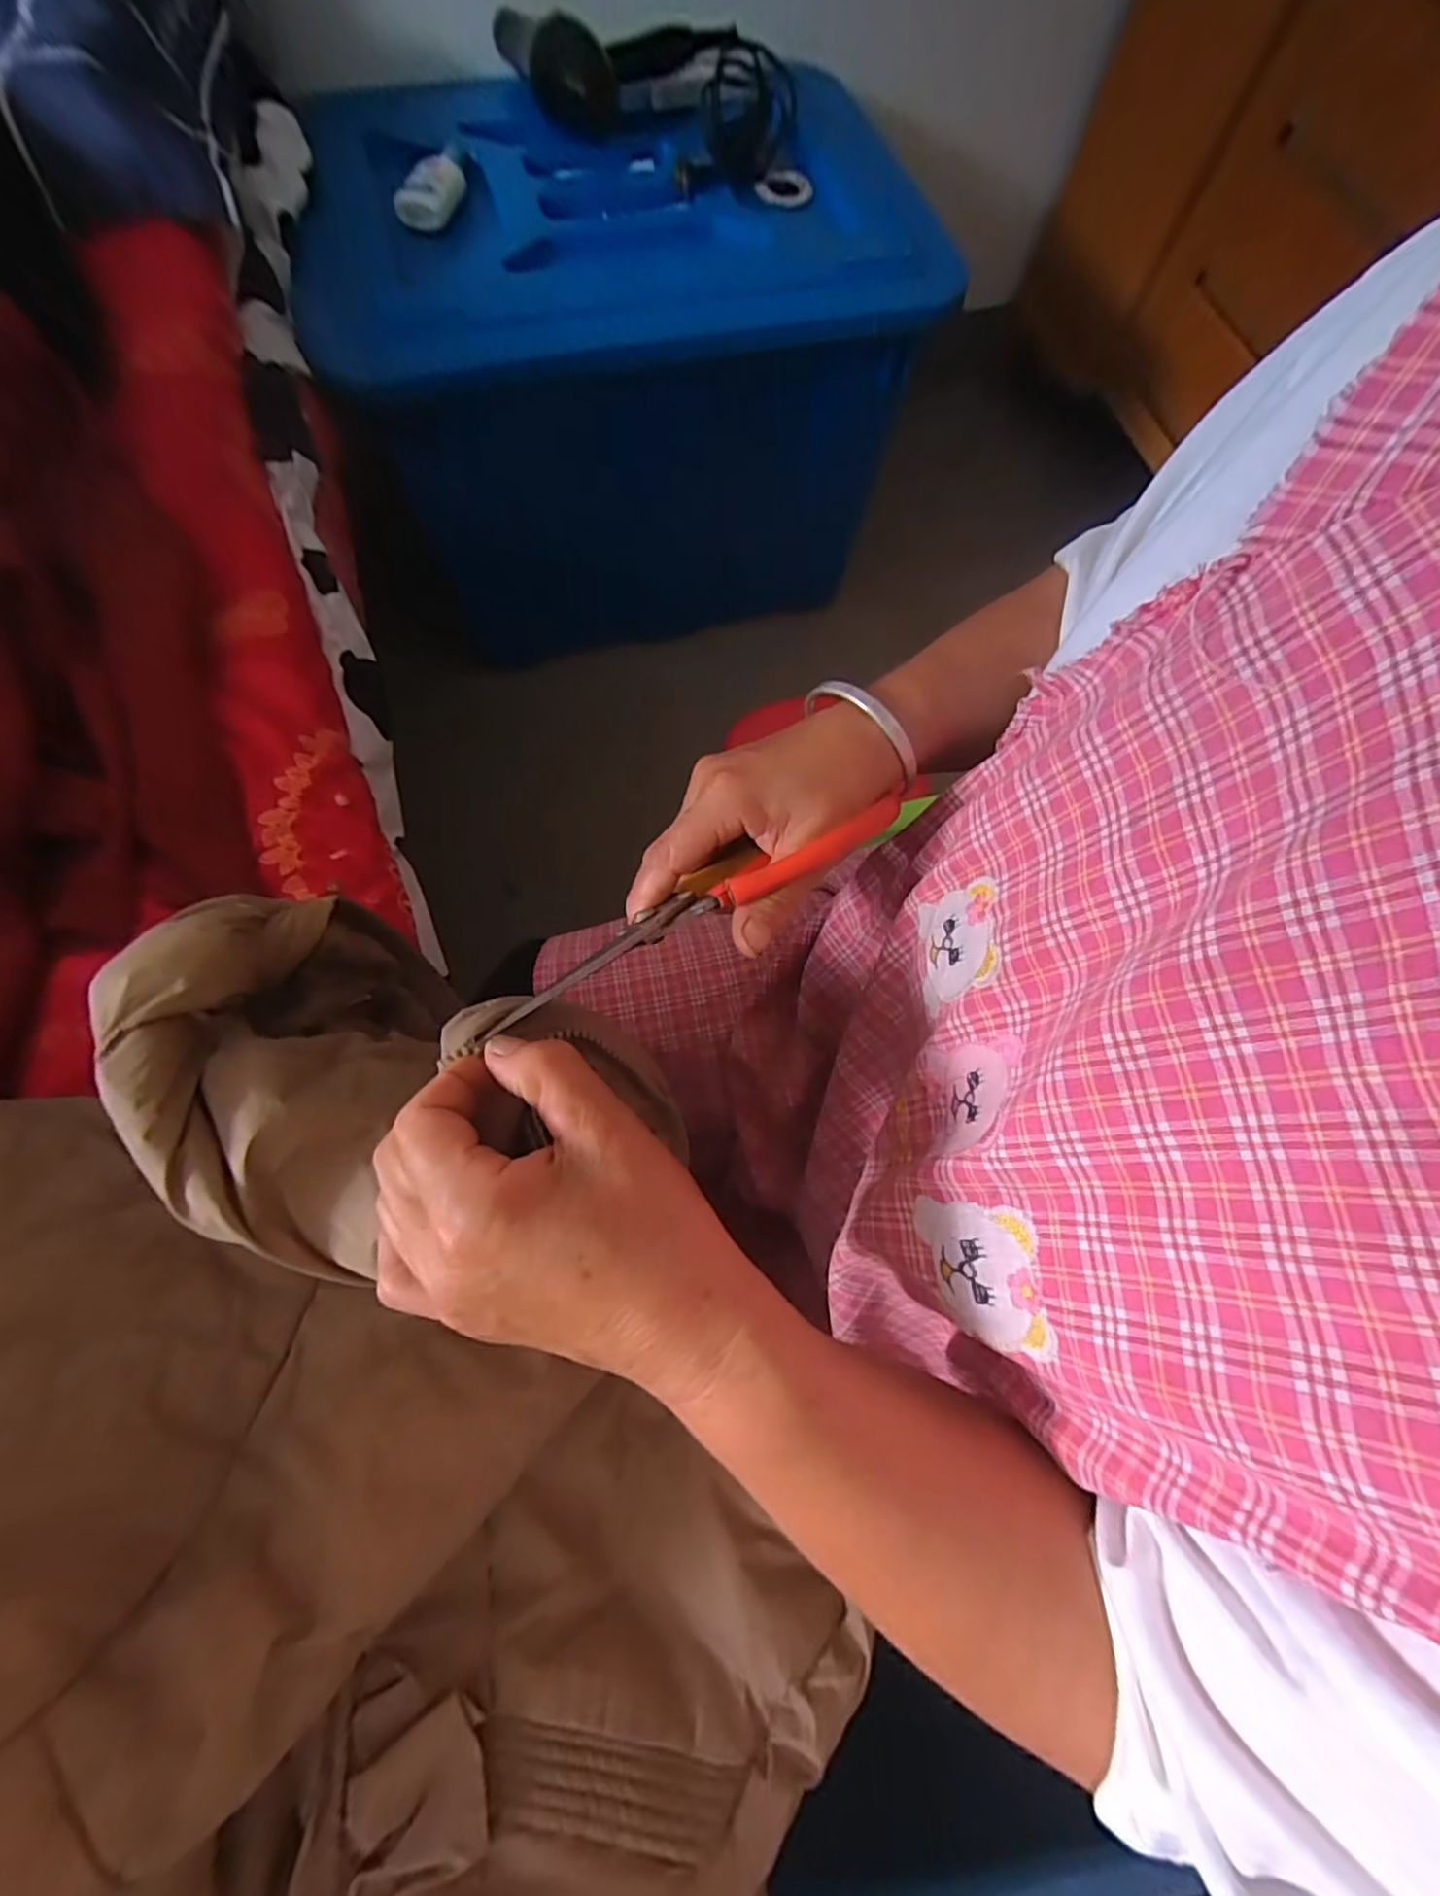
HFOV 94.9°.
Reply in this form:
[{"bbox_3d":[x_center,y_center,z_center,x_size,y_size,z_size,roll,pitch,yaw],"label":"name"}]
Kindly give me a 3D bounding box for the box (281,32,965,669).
[{"bbox_3d":[-0.123,-0.803,1.029,0.738,0.584,0.508,-19,72,-9],"label":"box"}]

